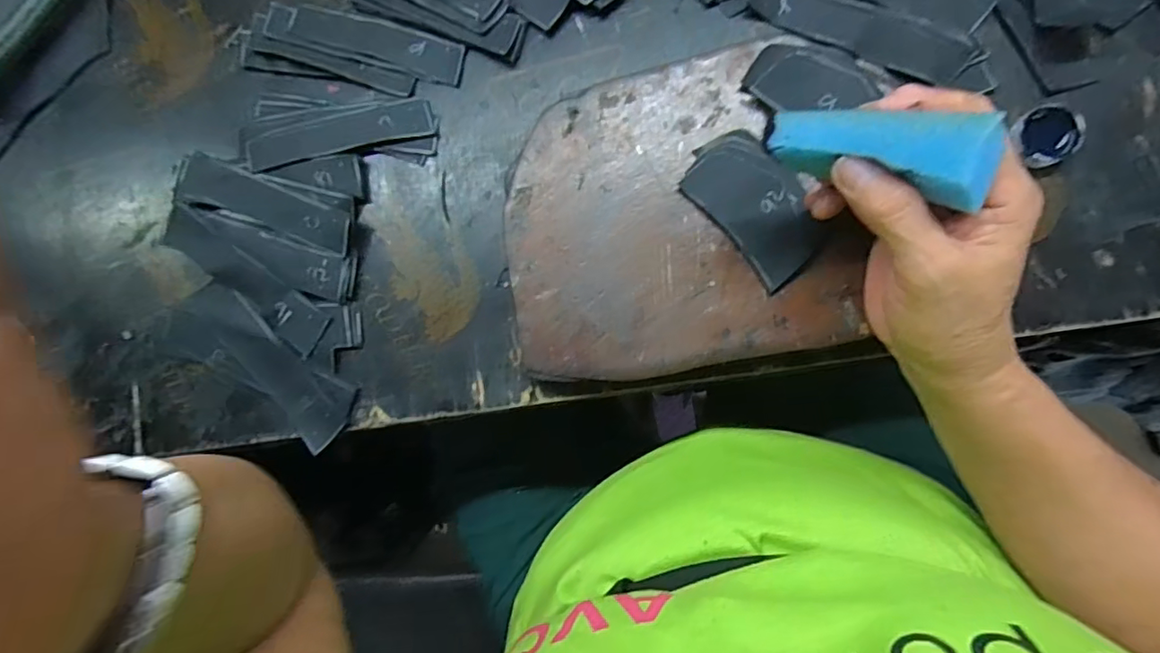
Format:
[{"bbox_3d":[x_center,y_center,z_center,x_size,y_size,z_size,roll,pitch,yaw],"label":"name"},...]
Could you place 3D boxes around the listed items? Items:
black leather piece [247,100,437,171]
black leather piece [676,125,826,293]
[{"bbox_3d":[-0.157,-0.127,0.362,0.124,0.005,0.027,-11,85,7],"label":"black leather piece"},{"bbox_3d":[0.096,-0.067,0.305,0.047,0.010,0.084,-40,82,4],"label":"black leather piece"}]

